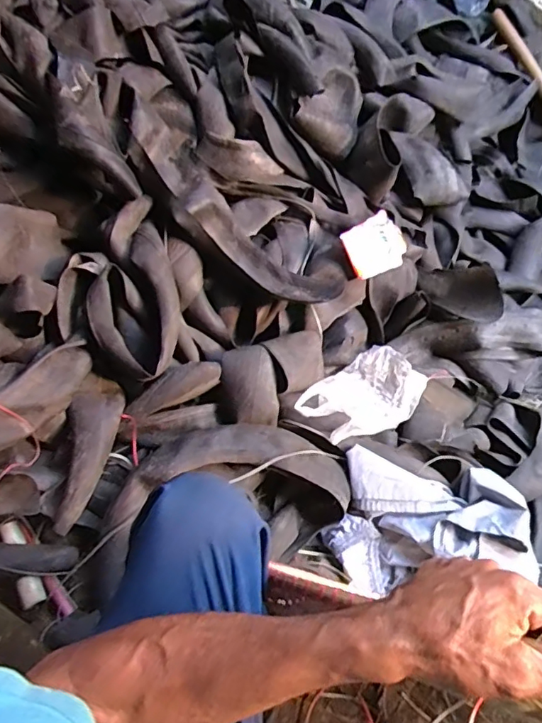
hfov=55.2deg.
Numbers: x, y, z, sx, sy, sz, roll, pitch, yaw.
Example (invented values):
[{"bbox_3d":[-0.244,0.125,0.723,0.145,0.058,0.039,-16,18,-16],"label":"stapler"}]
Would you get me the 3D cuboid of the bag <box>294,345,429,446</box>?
[{"bbox_3d":[0.176,0.066,0.958,0.226,0.079,0.141,-38,65,-21],"label":"bag"}]

